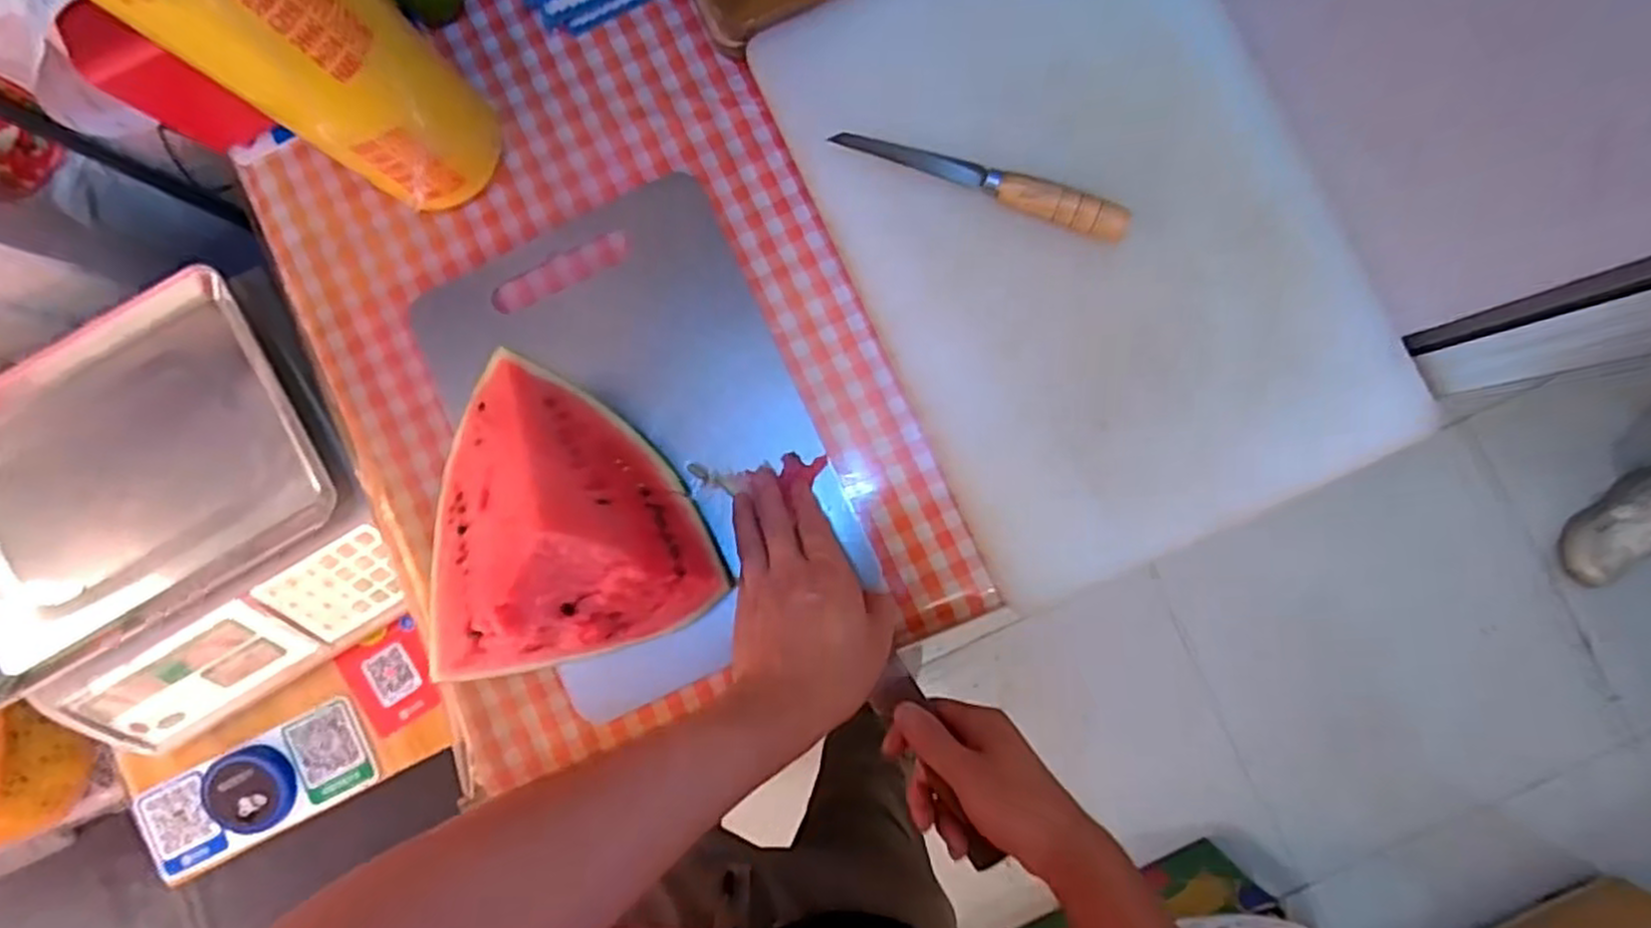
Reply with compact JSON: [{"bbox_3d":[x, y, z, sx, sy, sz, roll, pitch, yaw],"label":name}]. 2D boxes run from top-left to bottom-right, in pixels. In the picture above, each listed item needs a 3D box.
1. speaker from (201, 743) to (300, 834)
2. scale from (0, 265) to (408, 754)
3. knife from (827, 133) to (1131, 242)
[{"bbox_3d":[-0.525,0.298,0.699,0.077,0.018,0.076,0,87,3],"label":"speaker"},{"bbox_3d":[-0.554,0.057,0.636,0.361,0.120,0.298,-30,86,1],"label":"scale"},{"bbox_3d":[0.102,-0.189,0.506,0.198,0.018,0.022,22,88,4],"label":"knife"}]

